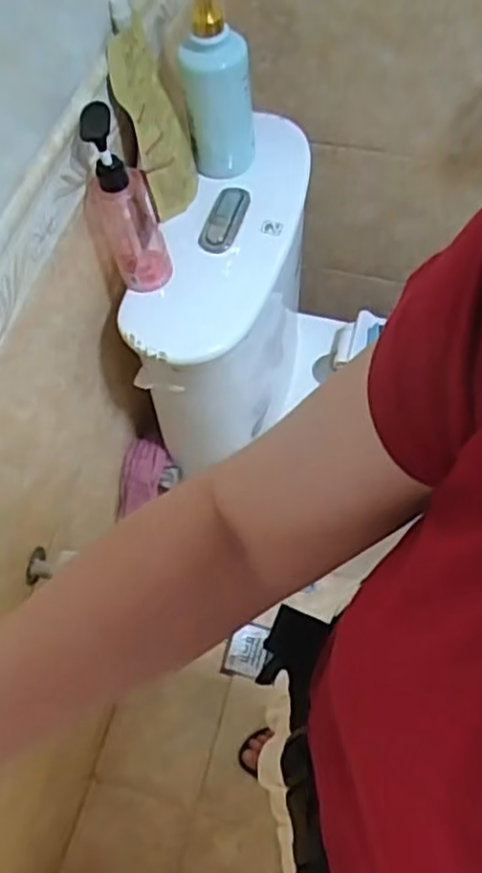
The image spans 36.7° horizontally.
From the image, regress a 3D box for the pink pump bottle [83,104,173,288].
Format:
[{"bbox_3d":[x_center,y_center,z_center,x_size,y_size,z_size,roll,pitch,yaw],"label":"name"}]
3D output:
[{"bbox_3d":[-0.123,-0.250,0.784,0.068,0.216,0.062,-1,60,1],"label":"pink pump bottle"}]

